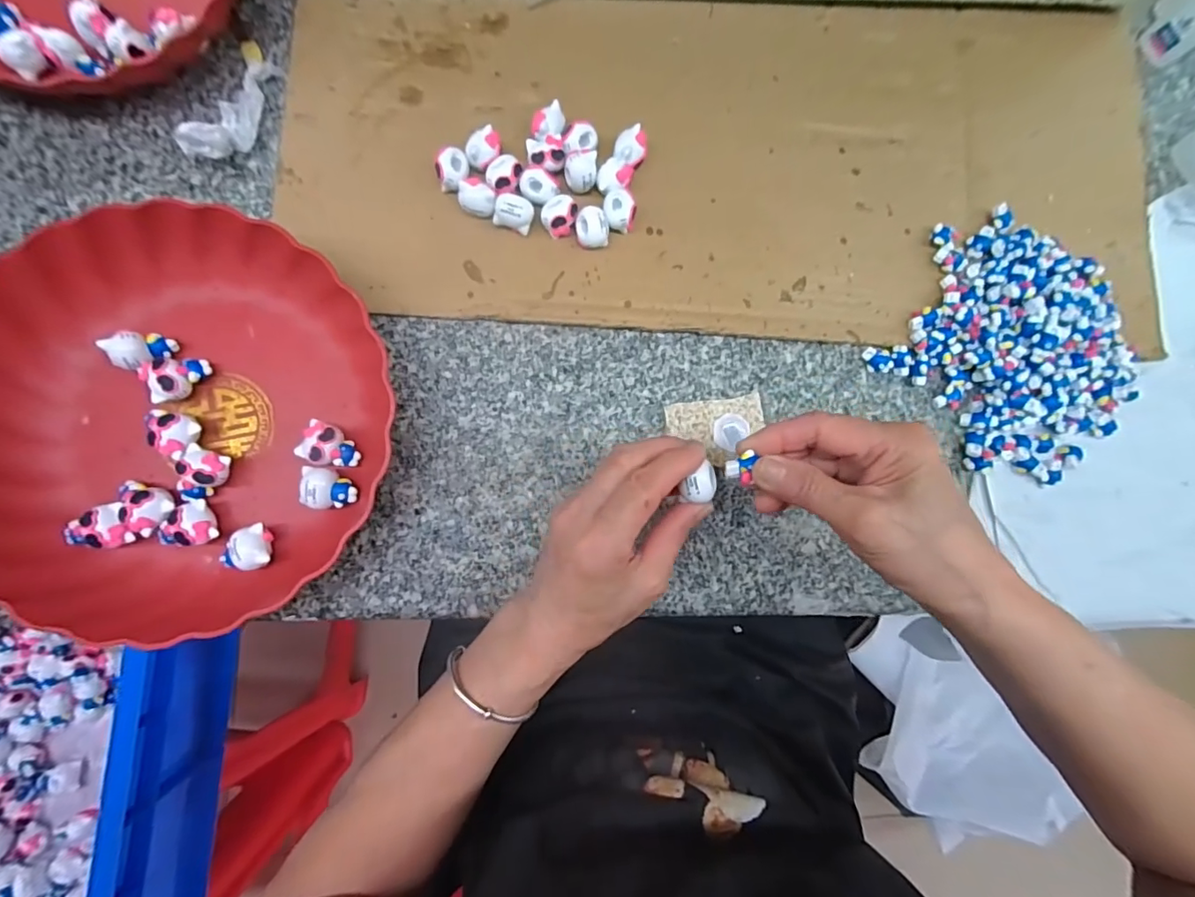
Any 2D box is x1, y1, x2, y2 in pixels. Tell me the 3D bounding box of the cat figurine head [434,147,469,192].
[{"bbox_3d":[-0.098,-0.188,0.343,0.019,0.023,0.025,3,84,-5],"label":"cat figurine head"}]

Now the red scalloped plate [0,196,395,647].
[{"bbox_3d":[-0.248,-0.020,0.301,0.236,0.051,0.232,1,84,-6],"label":"red scalloped plate"}]

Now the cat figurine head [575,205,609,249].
[{"bbox_3d":[-0.004,-0.151,0.348,0.021,0.021,0.023,-8,85,-7],"label":"cat figurine head"}]

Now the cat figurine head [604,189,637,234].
[{"bbox_3d":[0.015,-0.166,0.353,0.021,0.019,0.024,-10,85,-7],"label":"cat figurine head"}]

